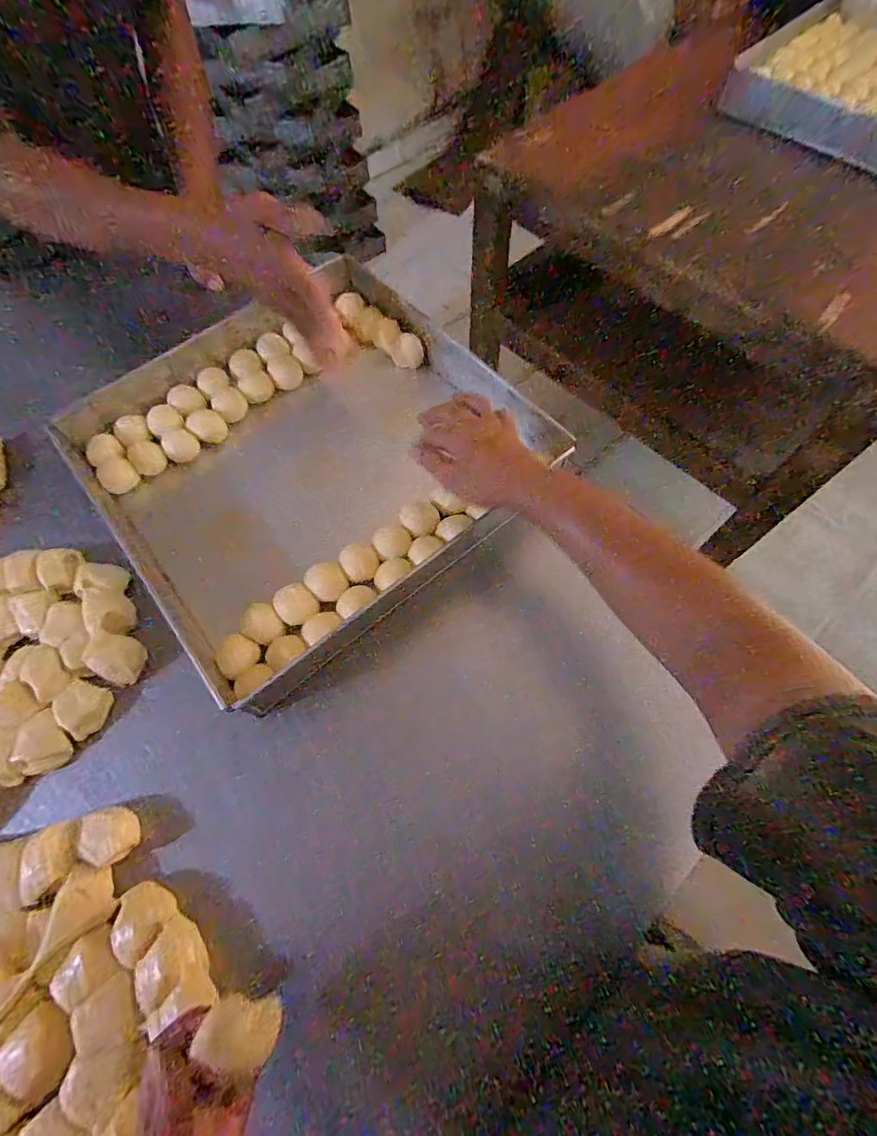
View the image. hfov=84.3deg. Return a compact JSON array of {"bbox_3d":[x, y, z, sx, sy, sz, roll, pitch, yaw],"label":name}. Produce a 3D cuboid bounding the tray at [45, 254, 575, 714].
[{"bbox_3d":[-0.156,-0.134,0.557,0.413,0.048,0.418,-39,72,-13],"label":"tray"}]

